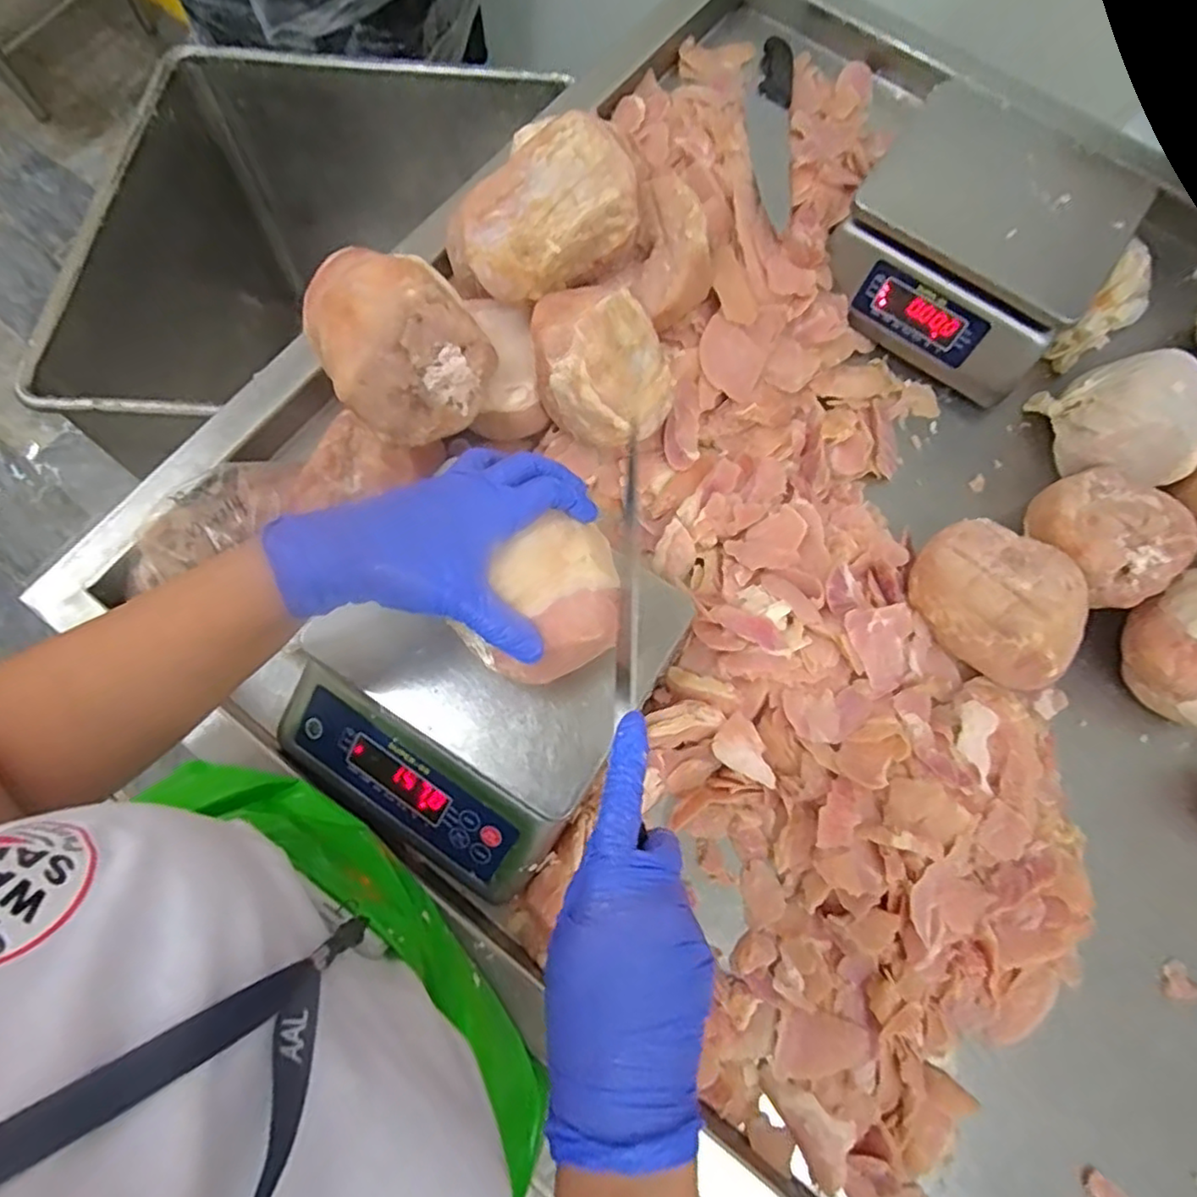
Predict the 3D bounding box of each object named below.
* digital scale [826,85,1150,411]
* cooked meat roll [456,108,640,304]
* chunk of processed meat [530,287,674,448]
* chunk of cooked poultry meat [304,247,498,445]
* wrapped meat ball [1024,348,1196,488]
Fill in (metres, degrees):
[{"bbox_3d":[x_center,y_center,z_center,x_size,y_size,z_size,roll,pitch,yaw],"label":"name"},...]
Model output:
[{"bbox_3d":[0.365,-0.348,0.638,0.227,0.106,0.220,34,76,8],"label":"digital scale"},{"bbox_3d":[-0.044,-0.311,0.523,0.141,0.073,0.091,-24,76,-8],"label":"cooked meat roll"},{"bbox_3d":[0.006,-0.198,0.552,0.117,0.093,0.102,-3,74,-3],"label":"chunk of processed meat"},{"bbox_3d":[-0.148,-0.187,0.499,0.119,0.112,0.107,-29,77,-10],"label":"chunk of cooked poultry meat"},{"bbox_3d":[0.500,-0.165,0.616,0.115,0.098,0.112,1,74,-2],"label":"wrapped meat ball"}]

